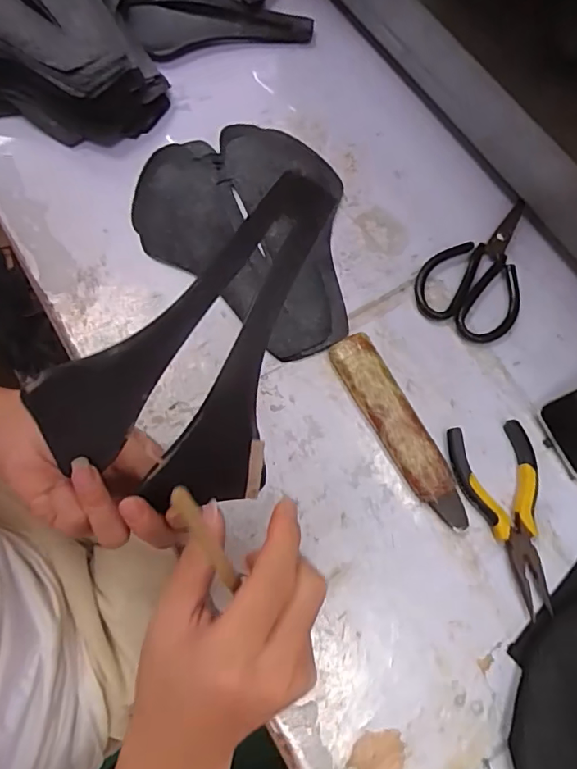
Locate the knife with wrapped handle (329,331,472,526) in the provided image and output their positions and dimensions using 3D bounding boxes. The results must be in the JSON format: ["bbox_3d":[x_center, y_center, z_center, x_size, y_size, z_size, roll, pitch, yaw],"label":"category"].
[{"bbox_3d":[0.097,0.039,0.440,0.040,0.018,0.185,-26,75,-11],"label":"knife with wrapped handle"}]

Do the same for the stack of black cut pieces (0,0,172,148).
[{"bbox_3d":[-0.277,-0.379,0.540,0.210,0.087,0.302,-27,74,-11],"label":"stack of black cut pieces"}]

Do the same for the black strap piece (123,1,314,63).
[{"bbox_3d":[-0.077,-0.415,0.580,0.202,0.027,0.067,-9,73,-6],"label":"black strap piece"}]

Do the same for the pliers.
[{"bbox_3d":[0.179,0.108,0.418,0.070,0.011,0.152,-2,72,-4],"label":"pliers"}]

